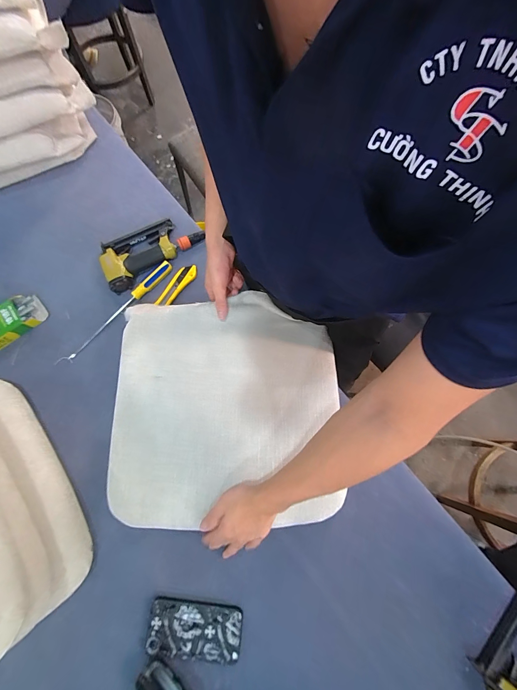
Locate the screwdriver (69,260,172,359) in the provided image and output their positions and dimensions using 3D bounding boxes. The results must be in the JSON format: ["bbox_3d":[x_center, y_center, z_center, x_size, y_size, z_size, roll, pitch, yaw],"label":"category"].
[{"bbox_3d":[-0.321,-0.089,0.687,0.030,0.033,0.304,42,77,12],"label":"screwdriver"}]

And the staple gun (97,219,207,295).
[{"bbox_3d":[-0.279,-0.237,0.730,0.238,0.041,0.128,-37,76,-11],"label":"staple gun"}]

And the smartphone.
[{"bbox_3d":[-0.112,0.496,0.513,0.159,0.016,0.079,7,72,2],"label":"smartphone"}]

